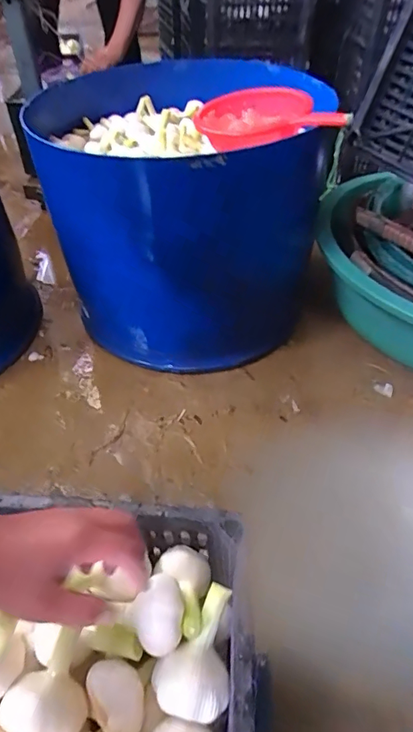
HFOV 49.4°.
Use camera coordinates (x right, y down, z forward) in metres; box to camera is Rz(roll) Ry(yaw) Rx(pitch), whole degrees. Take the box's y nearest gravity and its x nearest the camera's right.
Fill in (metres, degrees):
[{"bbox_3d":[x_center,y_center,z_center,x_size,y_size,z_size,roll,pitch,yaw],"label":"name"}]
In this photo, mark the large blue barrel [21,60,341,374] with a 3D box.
[{"bbox_3d":[-0.056,-0.383,1.077,0.579,0.482,0.684,-14,47,-11],"label":"large blue barrel"}]

